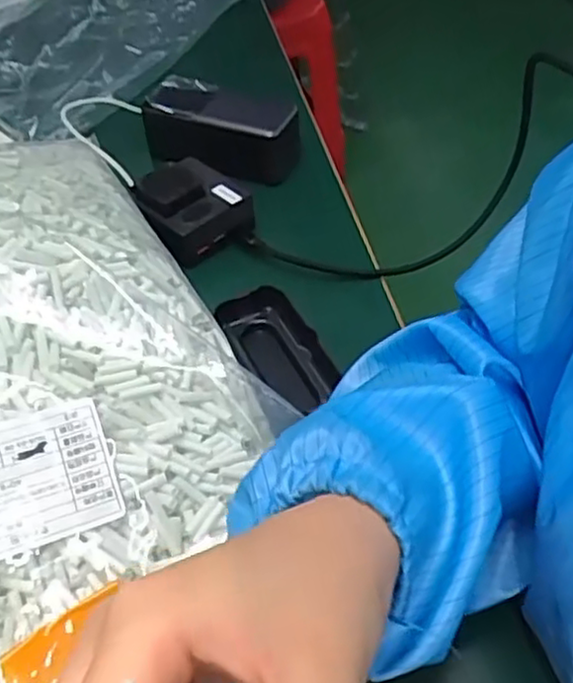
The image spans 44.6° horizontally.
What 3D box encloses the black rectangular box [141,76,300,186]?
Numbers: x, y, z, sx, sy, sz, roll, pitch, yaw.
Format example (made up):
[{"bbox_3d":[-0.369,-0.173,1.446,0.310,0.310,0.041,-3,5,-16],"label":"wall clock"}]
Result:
[{"bbox_3d":[-0.057,-0.179,0.595,0.136,0.049,0.088,14,50,14],"label":"black rectangular box"}]

